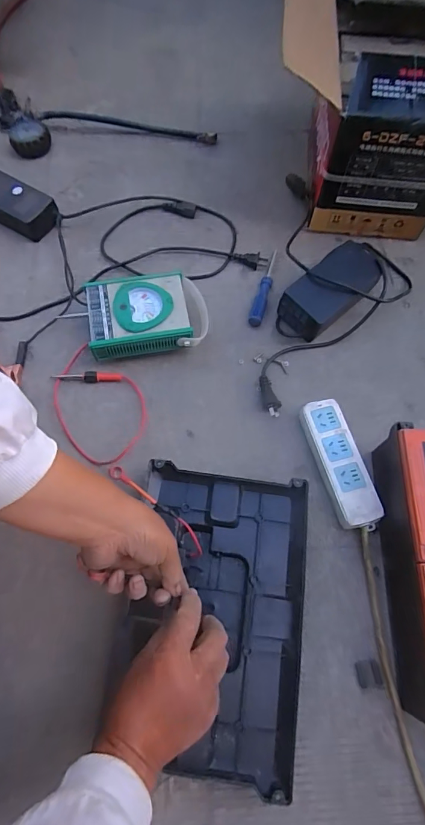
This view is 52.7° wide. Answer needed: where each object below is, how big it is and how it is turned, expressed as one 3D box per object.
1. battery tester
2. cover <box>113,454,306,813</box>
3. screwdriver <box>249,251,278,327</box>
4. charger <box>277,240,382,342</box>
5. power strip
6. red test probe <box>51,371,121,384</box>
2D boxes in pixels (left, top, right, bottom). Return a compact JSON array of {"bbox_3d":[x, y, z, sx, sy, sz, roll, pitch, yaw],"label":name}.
[{"bbox_3d":[-0.095,-0.144,0.640,0.171,0.069,0.117,-8,67,-4],"label":"battery tester"},{"bbox_3d":[0.001,0.232,0.509,0.205,0.031,0.314,7,67,2],"label":"cover"},{"bbox_3d":[0.085,-0.203,0.695,0.021,0.015,0.148,15,68,6],"label":"screwdriver"},{"bbox_3d":[0.186,-0.189,0.669,0.173,0.057,0.097,-42,74,-16],"label":"charger"},{"bbox_3d":[0.168,0.068,0.575,0.056,0.030,0.173,-15,68,-7],"label":"power strip"},{"bbox_3d":[-0.185,-0.052,0.630,0.101,0.008,0.016,4,67,1],"label":"red test probe"}]

